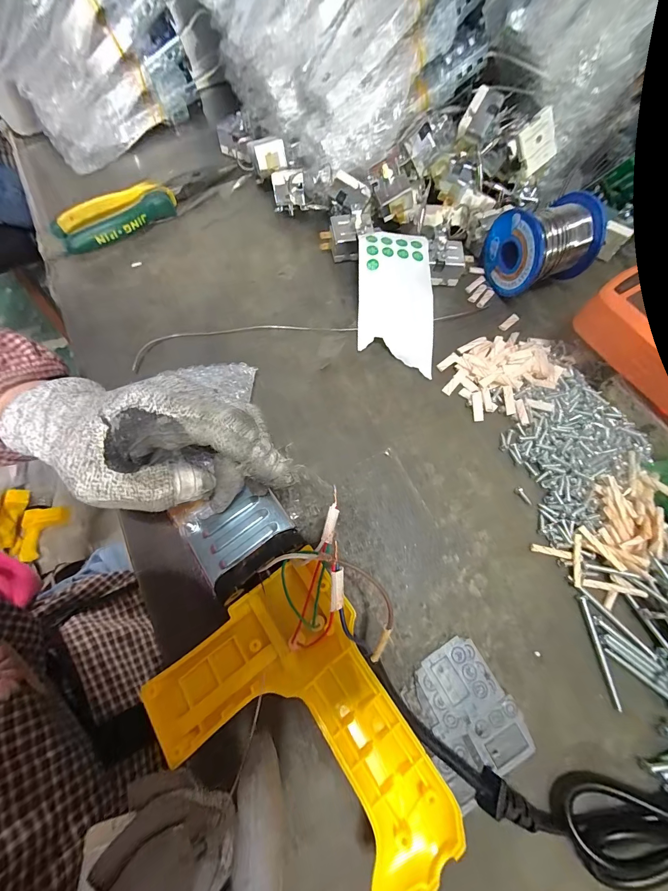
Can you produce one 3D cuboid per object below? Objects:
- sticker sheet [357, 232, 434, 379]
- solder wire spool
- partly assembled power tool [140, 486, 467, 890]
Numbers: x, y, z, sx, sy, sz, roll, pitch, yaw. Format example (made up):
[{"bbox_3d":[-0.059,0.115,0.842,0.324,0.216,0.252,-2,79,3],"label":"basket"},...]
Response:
[{"bbox_3d":[0.052,-0.121,0.274,0.063,0.009,0.116,-1,90,-4],"label":"sticker sheet"},{"bbox_3d":[0.177,-0.169,0.275,0.071,0.056,0.054,-17,72,-4],"label":"solder wire spool"},{"bbox_3d":[-0.037,0.127,0.177,0.119,0.052,0.202,-29,73,-7],"label":"partly assembled power tool"}]

